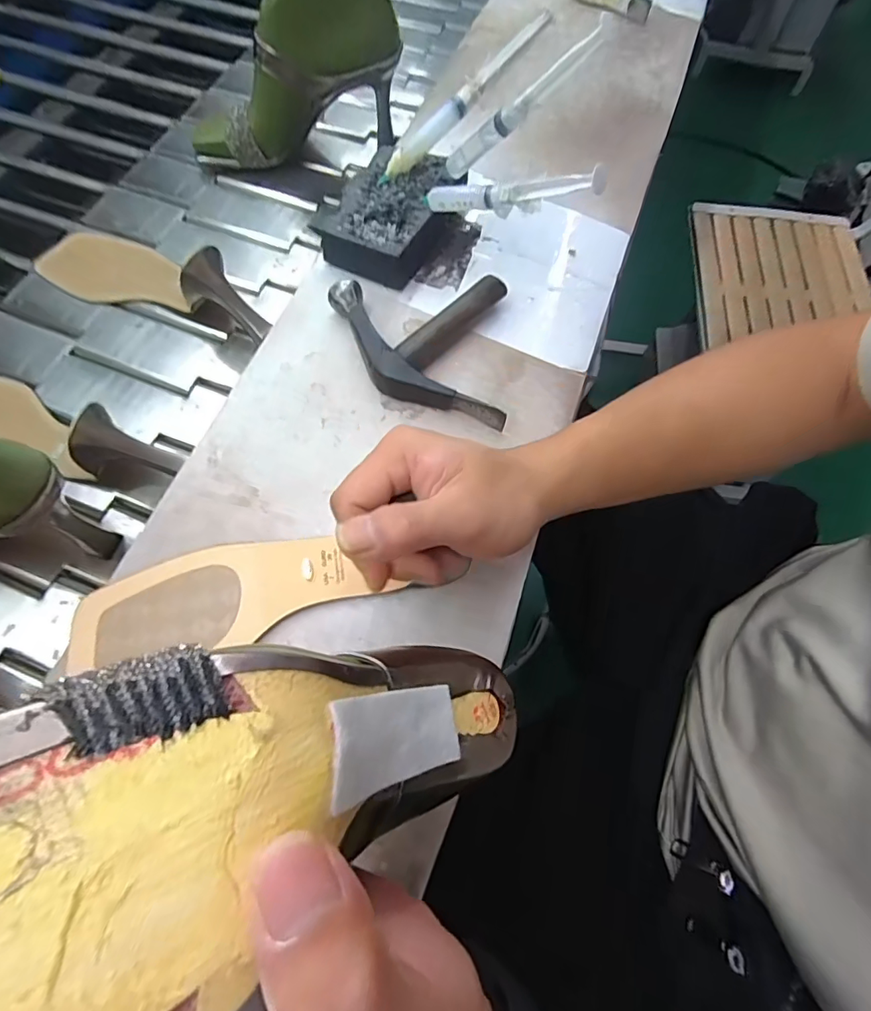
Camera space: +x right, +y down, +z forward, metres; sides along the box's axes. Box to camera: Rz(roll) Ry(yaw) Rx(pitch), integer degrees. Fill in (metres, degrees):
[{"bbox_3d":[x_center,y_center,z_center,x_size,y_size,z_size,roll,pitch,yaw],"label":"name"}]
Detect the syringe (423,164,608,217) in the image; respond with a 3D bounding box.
[{"bbox_3d":[0.049,-0.221,0.351,0.160,0.021,0.013,26,65,41],"label":"syringe"}]

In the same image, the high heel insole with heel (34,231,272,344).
[{"bbox_3d":[-0.265,-0.214,0.464,0.259,0.065,0.079,18,66,20],"label":"high heel insole with heel"}]

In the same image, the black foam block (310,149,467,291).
[{"bbox_3d":[-0.035,-0.249,0.425,0.085,0.038,0.131,28,68,10],"label":"black foam block"}]

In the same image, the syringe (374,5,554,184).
[{"bbox_3d":[0.020,-0.324,0.395,0.165,0.020,0.013,-35,69,18],"label":"syringe"}]

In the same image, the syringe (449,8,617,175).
[{"bbox_3d":[0.058,-0.276,0.342,0.015,0.158,0.013,48,67,-26],"label":"syringe"}]

